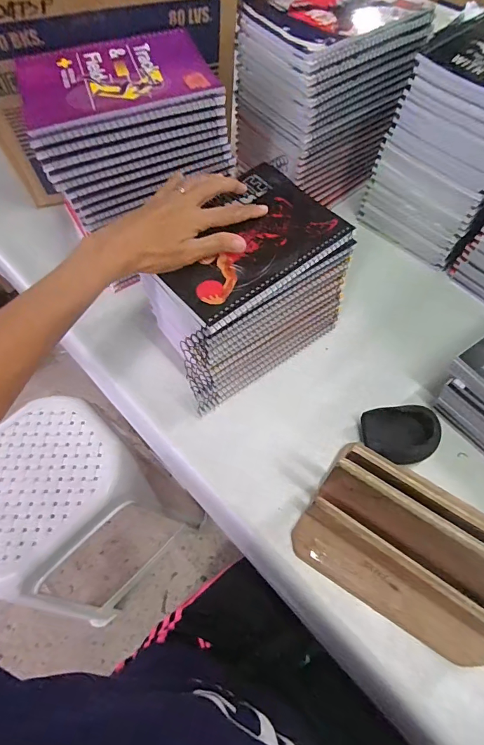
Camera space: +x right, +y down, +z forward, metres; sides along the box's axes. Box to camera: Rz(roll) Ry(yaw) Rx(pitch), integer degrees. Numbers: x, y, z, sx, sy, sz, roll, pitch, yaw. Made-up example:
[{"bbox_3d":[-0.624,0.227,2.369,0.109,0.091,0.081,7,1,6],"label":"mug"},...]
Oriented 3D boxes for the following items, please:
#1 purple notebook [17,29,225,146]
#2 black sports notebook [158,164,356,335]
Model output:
[{"bbox_3d":[-0.133,-0.308,0.413,0.190,0.013,0.143,-19,63,-9],"label":"purple notebook"},{"bbox_3d":[0.002,-0.138,0.409,0.189,0.013,0.135,-37,67,-17],"label":"black sports notebook"}]

